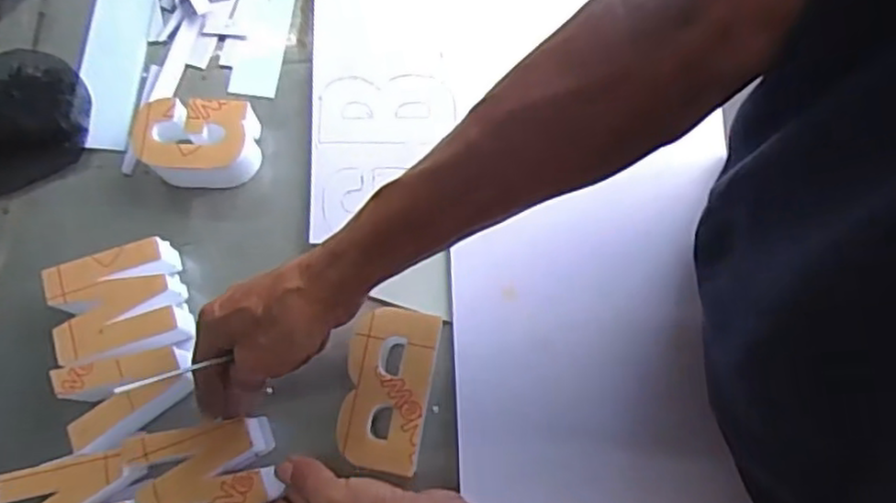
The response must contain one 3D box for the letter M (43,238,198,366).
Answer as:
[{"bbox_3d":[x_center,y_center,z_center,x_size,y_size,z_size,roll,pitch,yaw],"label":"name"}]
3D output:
[{"bbox_3d":[-0.237,0.041,0.510,0.084,0.045,0.078,-18,76,-5],"label":"letter M"}]

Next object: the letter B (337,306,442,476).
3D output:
[{"bbox_3d":[-0.042,0.097,0.497,0.058,0.042,0.108,10,76,2],"label":"letter B"}]

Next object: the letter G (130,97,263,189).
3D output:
[{"bbox_3d":[-0.194,-0.084,0.543,0.085,0.042,0.056,-1,76,-1],"label":"letter G"}]

